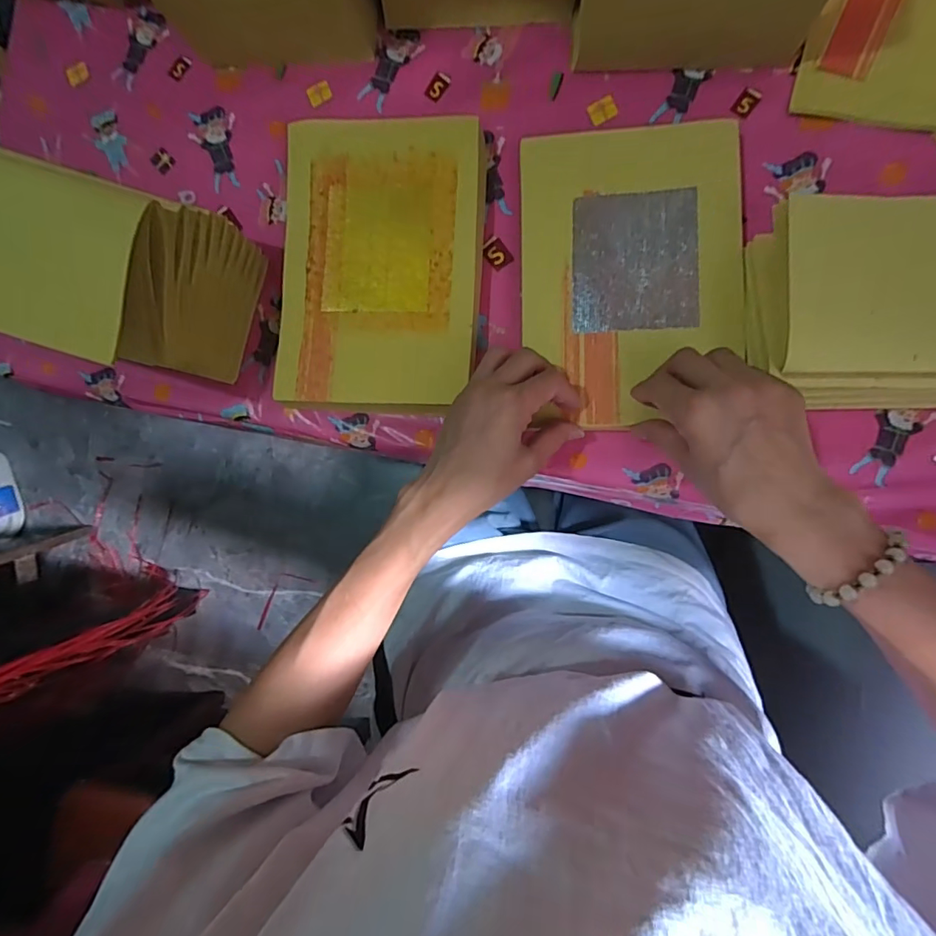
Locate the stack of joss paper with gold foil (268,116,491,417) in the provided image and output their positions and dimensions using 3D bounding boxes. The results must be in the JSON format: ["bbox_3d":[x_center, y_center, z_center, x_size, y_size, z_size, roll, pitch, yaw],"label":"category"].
[{"bbox_3d":[-0.071,-0.163,0.414,0.161,0.023,0.233,4,89,8],"label":"stack of joss paper with gold foil"}]

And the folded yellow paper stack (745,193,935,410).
[{"bbox_3d":[0.276,-0.105,0.331,0.166,0.066,0.119,3,89,8],"label":"folded yellow paper stack"}]

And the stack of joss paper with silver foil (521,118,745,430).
[{"bbox_3d":[0.121,-0.145,0.383,0.158,0.014,0.220,0,86,8],"label":"stack of joss paper with silver foil"}]

